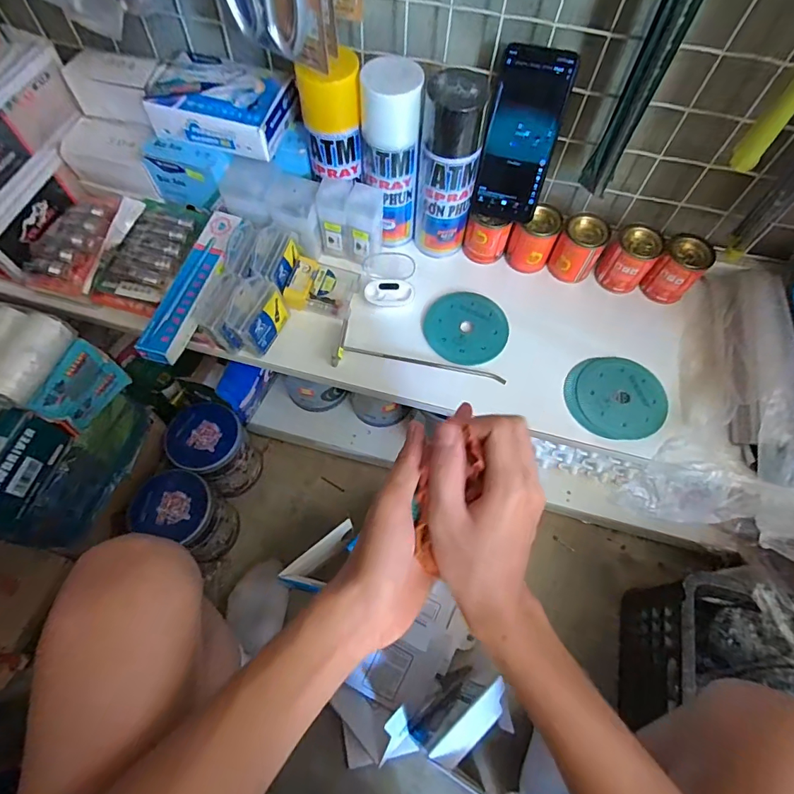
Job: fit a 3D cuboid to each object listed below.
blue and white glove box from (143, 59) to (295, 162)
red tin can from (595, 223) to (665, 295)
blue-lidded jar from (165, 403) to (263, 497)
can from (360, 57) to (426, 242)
[{"bbox_3d":[-0.202,-0.334,0.512,0.156,0.046,0.099,18,63,7],"label":"blue and white glove box"},{"bbox_3d":[0.289,-0.172,0.557,0.054,0.074,0.045,31,66,13],"label":"red tin can"},{"bbox_3d":[-0.300,0.094,0.761,0.108,0.155,0.106,1,63,-2],"label":"blue-lidded jar"},{"bbox_3d":[-0.009,-0.266,0.517,0.064,0.198,0.056,-3,63,-3],"label":"can"}]

